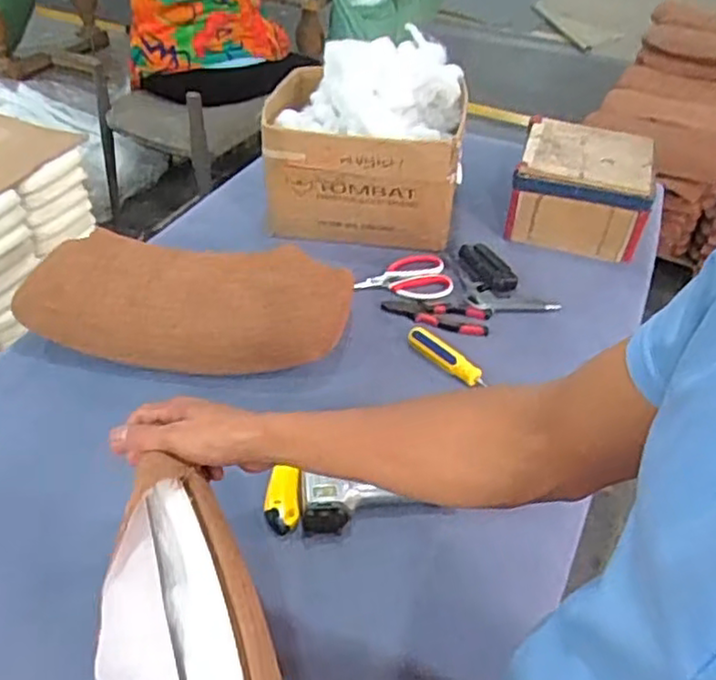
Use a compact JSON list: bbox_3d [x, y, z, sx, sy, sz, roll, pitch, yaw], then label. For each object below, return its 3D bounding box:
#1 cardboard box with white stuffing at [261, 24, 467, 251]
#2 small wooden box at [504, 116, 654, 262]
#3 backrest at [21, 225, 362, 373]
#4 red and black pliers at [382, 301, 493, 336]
[{"bbox_3d":[0.010,-0.305,1.105,0.305,0.281,0.201,11,42,9],"label":"cardboard box with white stuffing"},{"bbox_3d":[0.365,-0.247,1.153,0.206,0.153,0.198,12,42,11],"label":"small wooden box"},{"bbox_3d":[-0.227,-0.060,0.954,0.429,0.071,0.235,6,41,4],"label":"backrest"},{"bbox_3d":[0.111,-0.032,0.987,0.150,0.013,0.055,5,41,3],"label":"red and black pliers"}]

